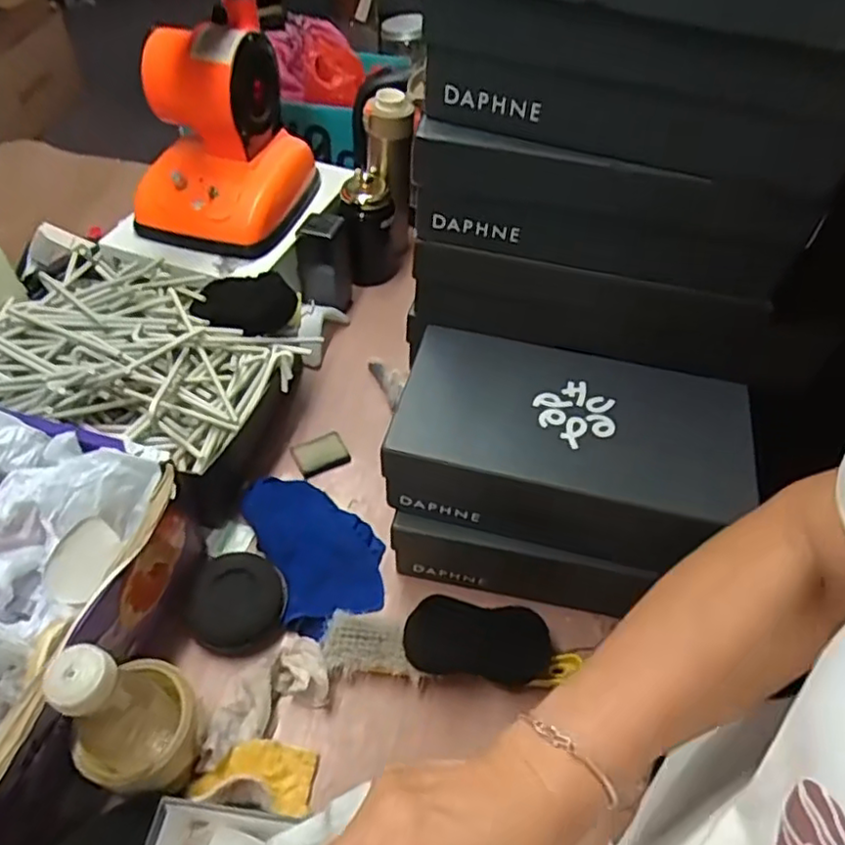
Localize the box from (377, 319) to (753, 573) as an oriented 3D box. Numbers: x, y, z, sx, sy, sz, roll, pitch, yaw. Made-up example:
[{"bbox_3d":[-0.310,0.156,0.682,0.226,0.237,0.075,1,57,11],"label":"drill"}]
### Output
[{"bbox_3d":[0.127,0.020,0.587,0.292,0.090,0.158,12,51,7],"label":"box"}]

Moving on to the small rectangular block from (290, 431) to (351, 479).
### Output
[{"bbox_3d":[-0.117,0.036,0.747,0.057,0.015,0.046,-21,54,-19],"label":"small rectangular block"}]

